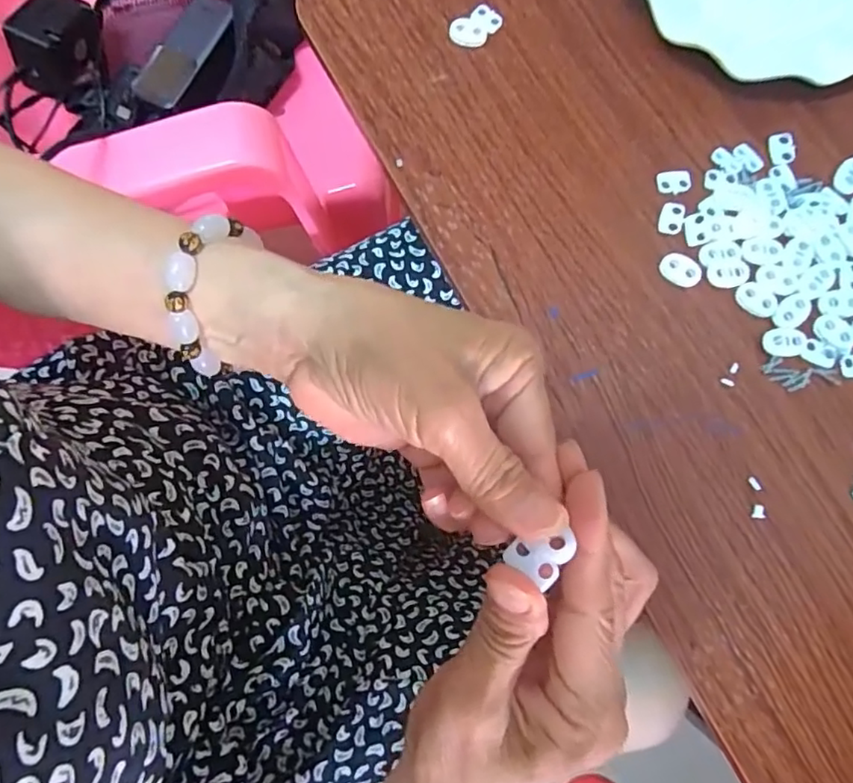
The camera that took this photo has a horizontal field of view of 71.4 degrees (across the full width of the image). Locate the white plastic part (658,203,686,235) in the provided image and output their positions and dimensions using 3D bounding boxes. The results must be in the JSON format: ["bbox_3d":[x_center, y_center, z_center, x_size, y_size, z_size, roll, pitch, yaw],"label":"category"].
[{"bbox_3d":[0.142,-0.101,0.343,0.013,0.004,0.018,15,83,4],"label":"white plastic part"}]

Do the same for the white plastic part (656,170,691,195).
[{"bbox_3d":[0.145,-0.123,0.347,0.020,0.004,0.013,-3,82,1],"label":"white plastic part"}]

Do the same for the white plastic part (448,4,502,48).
[{"bbox_3d":[0.031,-0.224,0.366,0.033,0.008,0.020,-34,83,-3],"label":"white plastic part"}]

